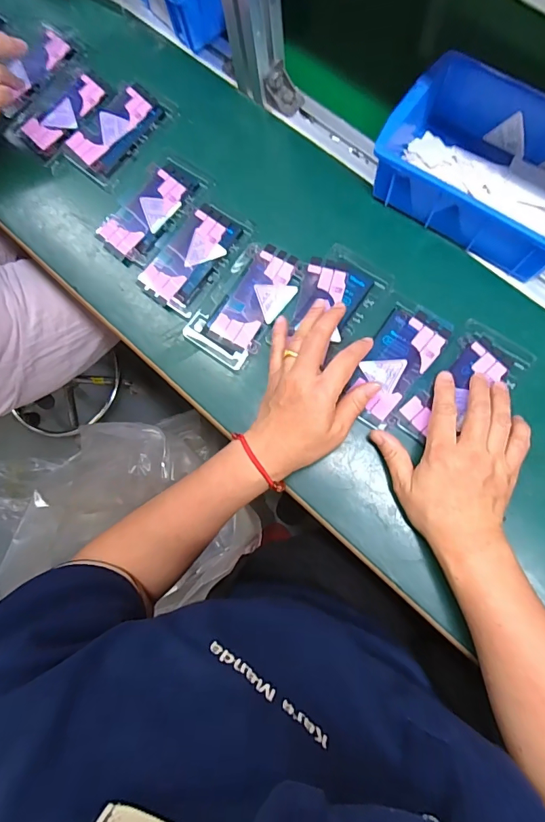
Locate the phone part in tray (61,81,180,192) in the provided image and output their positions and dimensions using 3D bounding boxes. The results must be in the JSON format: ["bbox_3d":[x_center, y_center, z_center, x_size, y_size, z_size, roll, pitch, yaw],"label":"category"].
[{"bbox_3d":[-0.175,-0.317,0.477,0.076,0.010,0.123,37,89,9],"label":"phone part in tray"}]

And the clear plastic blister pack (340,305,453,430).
[{"bbox_3d":[0.120,-0.045,0.407,0.059,0.008,0.121,32,88,9],"label":"clear plastic blister pack"}]

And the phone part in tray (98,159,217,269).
[{"bbox_3d":[-0.132,-0.220,0.462,0.072,0.009,0.127,41,89,9],"label":"phone part in tray"}]

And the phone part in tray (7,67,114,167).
[{"bbox_3d":[-0.246,-0.347,0.490,0.117,0.005,0.073,-44,81,0],"label":"phone part in tray"}]

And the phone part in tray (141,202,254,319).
[{"bbox_3d":[-0.081,-0.164,0.448,0.071,0.013,0.121,37,89,9],"label":"phone part in tray"}]

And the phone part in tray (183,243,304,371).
[{"bbox_3d":[-0.027,-0.110,0.432,0.073,0.004,0.128,34,88,9],"label":"phone part in tray"}]

